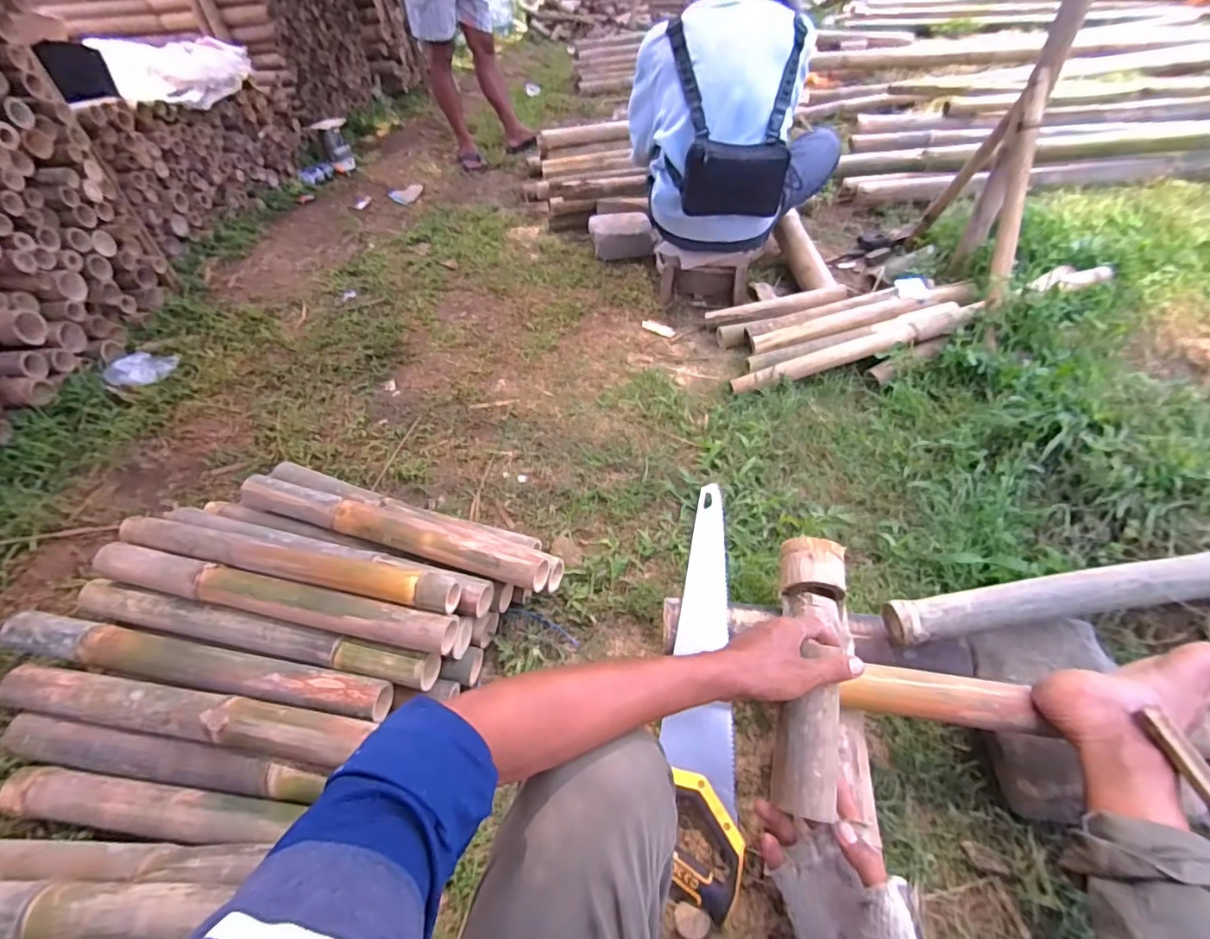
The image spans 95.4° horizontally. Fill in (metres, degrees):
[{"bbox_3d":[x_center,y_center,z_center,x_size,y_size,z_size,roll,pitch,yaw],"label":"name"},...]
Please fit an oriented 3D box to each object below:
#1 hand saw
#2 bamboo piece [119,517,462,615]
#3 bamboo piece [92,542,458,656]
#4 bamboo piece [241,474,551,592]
[{"bbox_3d":[0.139,0.281,0.792,0.106,0.022,0.563,2,62,7],"label":"hand saw"},{"bbox_3d":[-0.514,0.153,0.874,0.593,0.058,0.052,7,45,12],"label":"bamboo piece"},{"bbox_3d":[-0.522,0.197,0.849,0.602,0.067,0.054,6,45,12],"label":"bamboo piece"},{"bbox_3d":[-0.384,0.096,0.947,0.603,0.054,0.066,12,46,17],"label":"bamboo piece"}]

